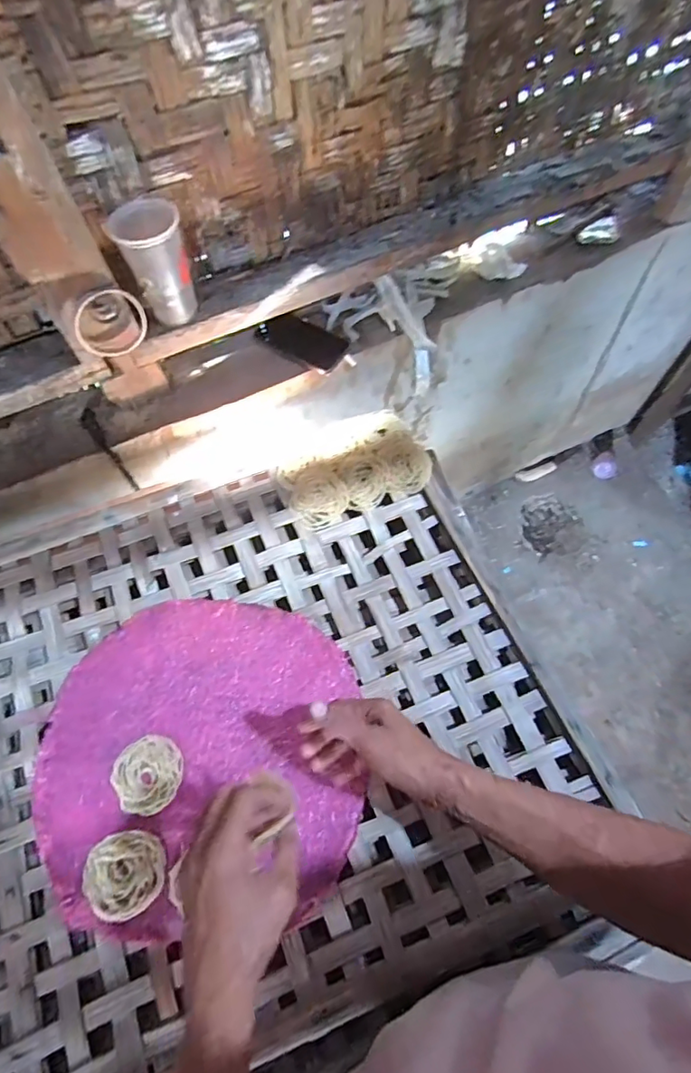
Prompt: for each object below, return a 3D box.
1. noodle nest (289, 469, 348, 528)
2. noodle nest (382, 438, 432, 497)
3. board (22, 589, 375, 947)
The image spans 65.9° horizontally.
[{"bbox_3d":[-0.036,-0.051,0.706,0.074,0.017,0.082,-16,66,-7],"label":"noodle nest"},{"bbox_3d":[0.081,-0.098,0.710,0.056,0.028,0.081,-10,65,-4],"label":"noodle nest"},{"bbox_3d":[-0.158,0.229,0.582,0.336,0.011,0.324,0,65,1],"label":"board"}]

